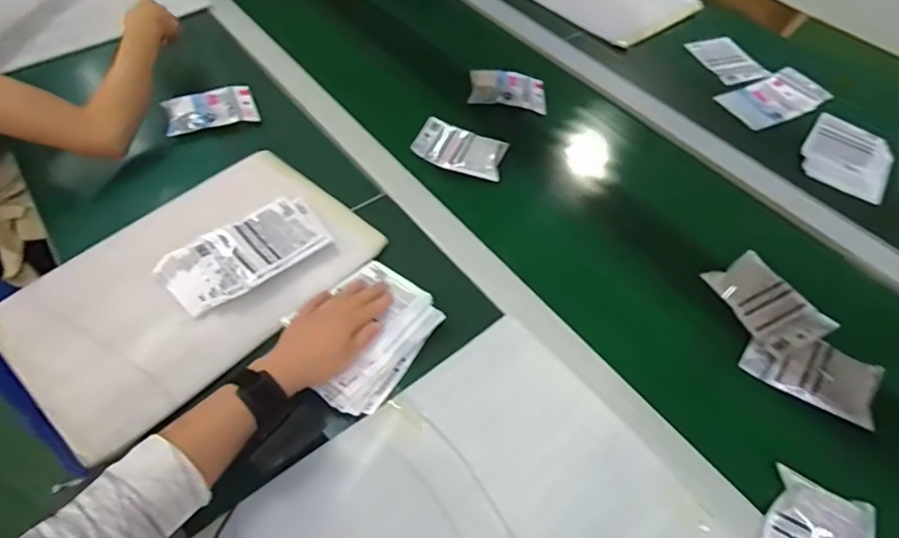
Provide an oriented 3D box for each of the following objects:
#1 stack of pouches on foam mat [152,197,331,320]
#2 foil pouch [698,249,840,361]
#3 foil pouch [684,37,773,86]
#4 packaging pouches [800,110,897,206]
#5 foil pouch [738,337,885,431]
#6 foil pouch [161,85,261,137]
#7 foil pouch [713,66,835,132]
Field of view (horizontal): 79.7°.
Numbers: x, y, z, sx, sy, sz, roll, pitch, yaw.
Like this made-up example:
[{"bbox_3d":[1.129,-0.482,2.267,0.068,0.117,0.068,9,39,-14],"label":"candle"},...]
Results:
[{"bbox_3d":[-0.251,-0.022,0.667,0.193,0.022,0.103,-32,60,-23],"label":"stack of pouches on foam mat"},{"bbox_3d":[0.399,0.041,0.676,0.090,0.024,0.131,-23,57,-18],"label":"foil pouch"},{"bbox_3d":[0.521,-0.396,1.013,0.093,0.005,0.143,-12,54,-11],"label":"foil pouch"},{"bbox_3d":[0.629,-0.181,0.848,0.124,0.011,0.172,28,57,18],"label":"packaging pouches"},{"bbox_3d":[0.418,0.115,0.622,0.129,0.027,0.083,34,59,21],"label":"foil pouch"},{"bbox_3d":[-0.376,-0.256,0.850,0.133,0.023,0.095,-13,56,-20],"label":"foil pouch"},{"bbox_3d":[0.570,-0.299,0.942,0.198,0.004,0.105,-24,58,-19],"label":"foil pouch"}]

